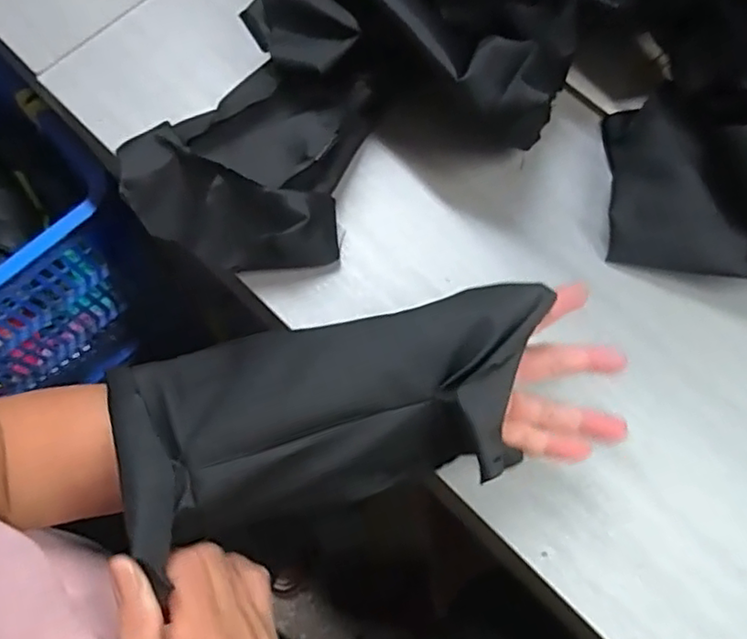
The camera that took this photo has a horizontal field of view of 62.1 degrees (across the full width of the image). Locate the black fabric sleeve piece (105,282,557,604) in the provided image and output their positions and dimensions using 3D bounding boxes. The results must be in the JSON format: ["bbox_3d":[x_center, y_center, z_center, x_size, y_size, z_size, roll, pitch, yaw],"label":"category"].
[{"bbox_3d":[-0.018,0.051,0.349,0.222,0.088,0.108,-17,72,1],"label":"black fabric sleeve piece"}]

